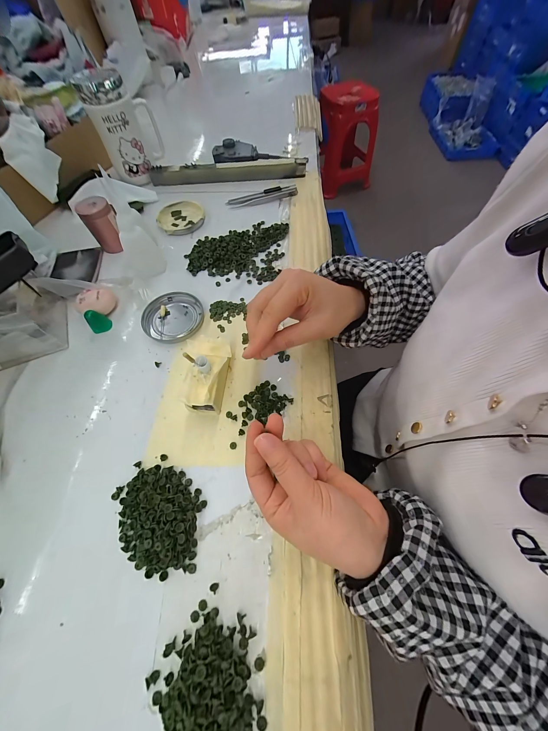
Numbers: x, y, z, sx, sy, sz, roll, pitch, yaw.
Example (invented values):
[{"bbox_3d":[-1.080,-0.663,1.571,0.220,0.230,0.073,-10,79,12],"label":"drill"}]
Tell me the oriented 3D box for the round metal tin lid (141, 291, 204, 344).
[{"bbox_3d":[-0.137,-0.065,0.332,0.078,0.008,0.077,-1,63,1],"label":"round metal tin lid"}]

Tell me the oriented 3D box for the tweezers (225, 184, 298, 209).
[{"bbox_3d":[-0.022,-0.314,0.458,0.132,0.010,0.034,-13,63,-5],"label":"tweezers"}]

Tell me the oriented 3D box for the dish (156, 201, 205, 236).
[{"bbox_3d":[-0.164,-0.264,0.436,0.078,0.010,0.087,-14,63,-6],"label":"dish"}]

